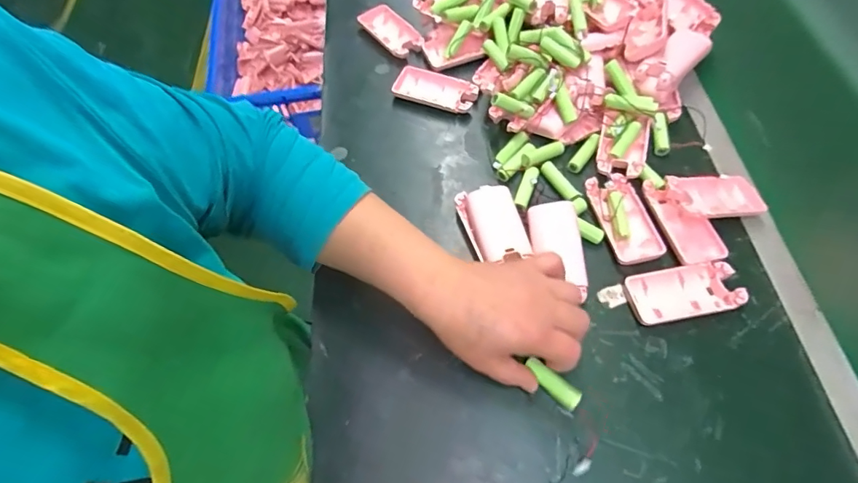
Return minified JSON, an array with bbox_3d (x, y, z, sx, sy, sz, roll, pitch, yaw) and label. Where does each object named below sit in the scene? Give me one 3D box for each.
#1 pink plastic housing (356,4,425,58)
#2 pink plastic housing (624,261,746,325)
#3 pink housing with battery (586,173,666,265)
[{"bbox_3d":[-0.049,-0.270,0.612,0.045,0.017,0.100,-36,64,-15],"label":"pink plastic housing"},{"bbox_3d":[0.224,0.046,0.420,0.095,0.015,0.047,-10,61,-2],"label":"pink plastic housing"},{"bbox_3d":[0.183,-0.024,0.454,0.047,0.009,0.094,-16,61,-5],"label":"pink housing with battery"}]

